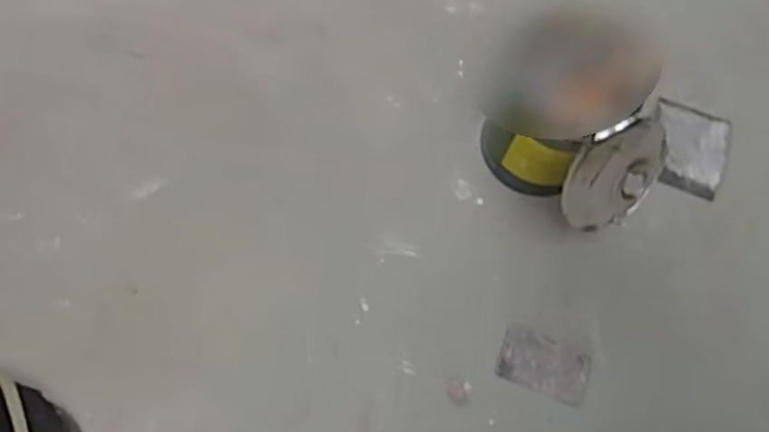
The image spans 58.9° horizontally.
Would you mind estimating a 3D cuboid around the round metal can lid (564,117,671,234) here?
[{"bbox_3d":[0.282,-0.044,0.822,0.149,0.131,0.019,-31,40,-6],"label":"round metal can lid"}]

